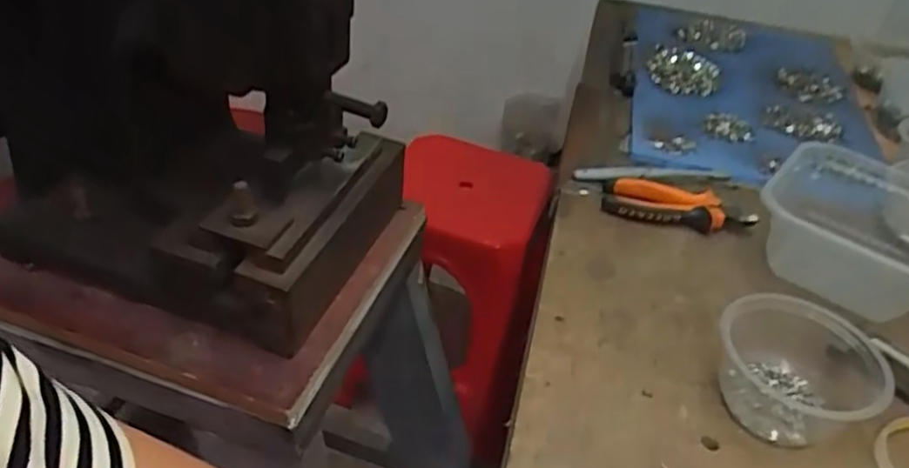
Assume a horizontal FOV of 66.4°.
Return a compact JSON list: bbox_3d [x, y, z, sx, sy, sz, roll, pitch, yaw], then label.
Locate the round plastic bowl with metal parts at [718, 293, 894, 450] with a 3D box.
[{"bbox_3d":[0.260,0.095,0.521,0.110,0.065,0.119,4,37,-3],"label":"round plastic bowl with metal parts"}]

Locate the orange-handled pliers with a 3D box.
[{"bbox_3d":[0.227,-0.028,0.707,0.148,0.022,0.057,16,38,10],"label":"orange-handled pliers"}]

